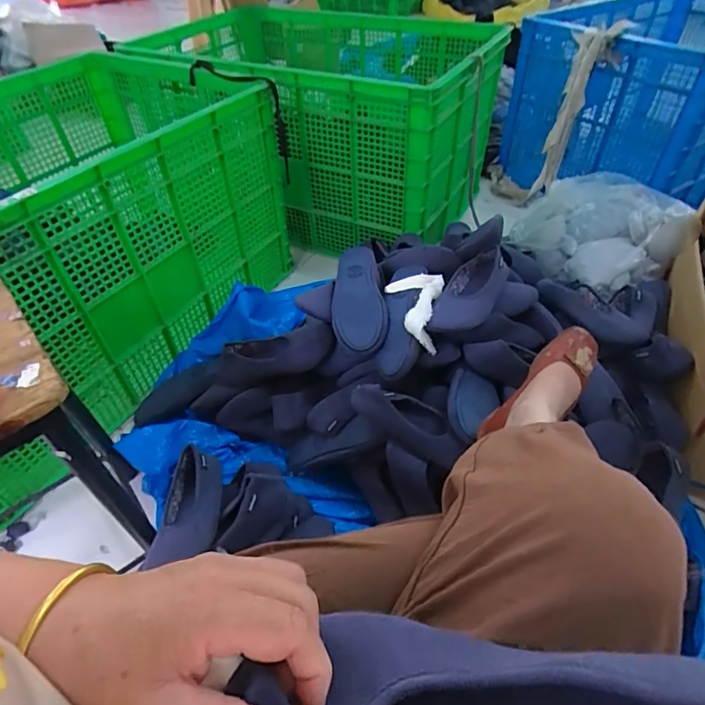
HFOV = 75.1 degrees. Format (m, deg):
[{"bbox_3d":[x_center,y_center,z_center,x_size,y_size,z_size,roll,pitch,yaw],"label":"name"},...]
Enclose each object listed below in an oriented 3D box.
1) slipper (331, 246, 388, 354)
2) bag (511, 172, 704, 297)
[{"bbox_3d":[0.009,-0.108,0.882,0.098,0.057,0.234,-4,67,-1],"label":"slipper"},{"bbox_3d":[0.675,-0.351,1.296,0.445,0.176,0.458,-21,49,-17],"label":"bag"}]

